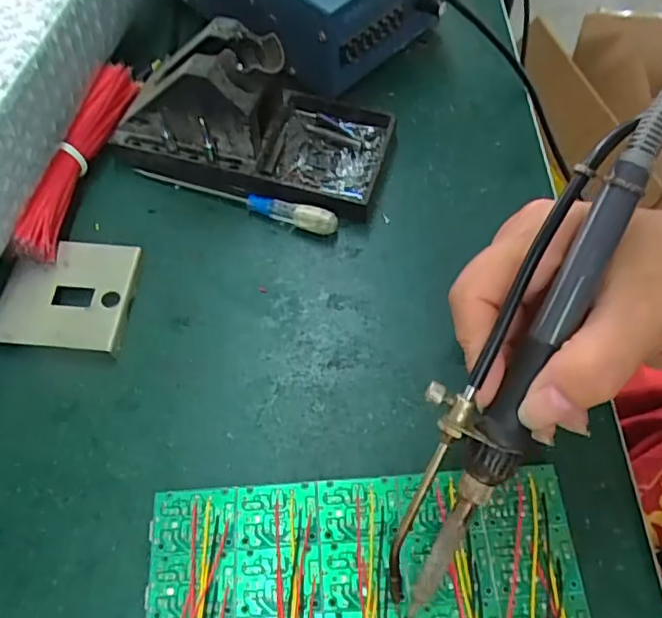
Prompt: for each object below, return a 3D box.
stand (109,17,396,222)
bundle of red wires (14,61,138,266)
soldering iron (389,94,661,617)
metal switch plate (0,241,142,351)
[{"bbox_3d":[-0.046,-0.115,0.343,0.158,0.069,0.080,13,62,6],"label":"stand"},{"bbox_3d":[-0.144,-0.087,0.345,0.017,0.031,0.136,9,62,3],"label":"bundle of red wires"},{"bbox_3d":[0.064,0.013,0.211,0.034,0.026,0.202,26,97,12],"label":"soldering iron"},{"bbox_3d":[-0.138,-0.008,0.316,0.065,0.010,0.063,1,62,-1],"label":"metal switch plate"}]

